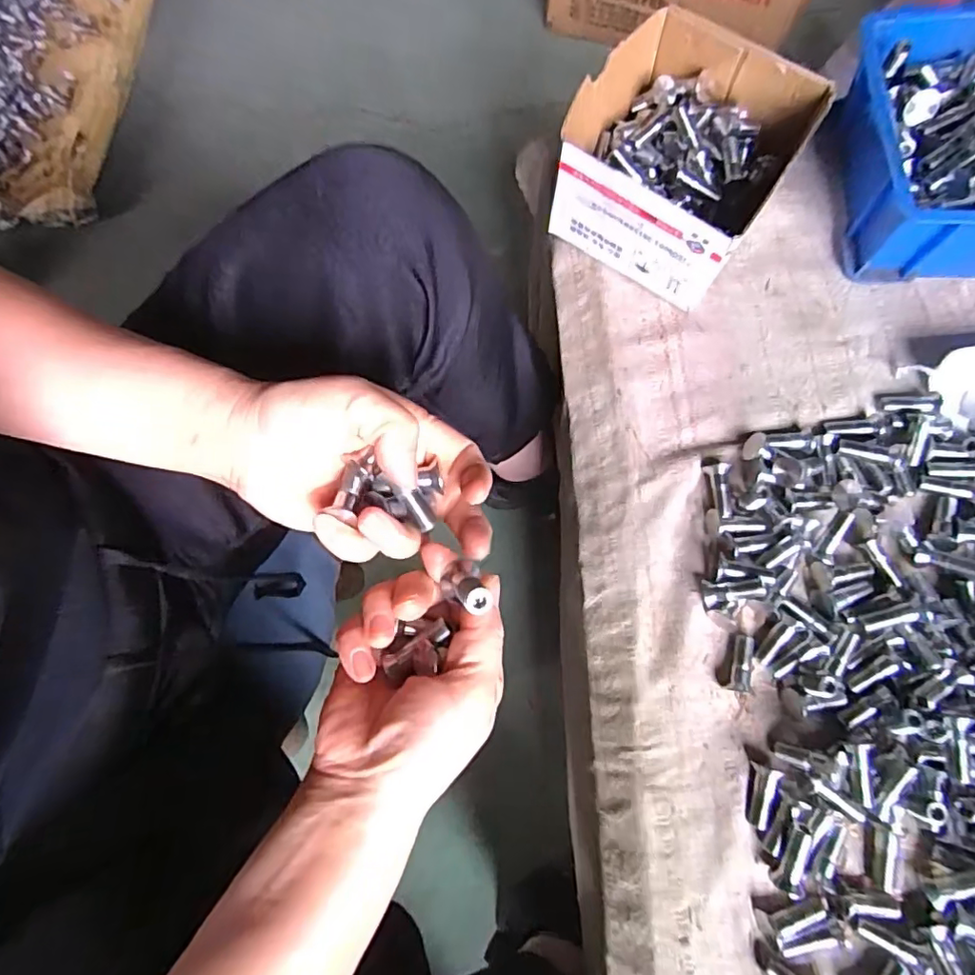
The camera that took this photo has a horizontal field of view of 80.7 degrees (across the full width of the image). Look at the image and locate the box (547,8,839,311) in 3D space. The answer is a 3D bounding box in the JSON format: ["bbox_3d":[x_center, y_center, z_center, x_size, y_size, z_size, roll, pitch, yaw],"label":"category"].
[{"bbox_3d":[0.134,-0.234,0.414,0.137,0.082,0.152,31,78,10],"label":"box"}]

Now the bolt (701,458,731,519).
[{"bbox_3d":[0.154,0.000,0.383,0.014,0.012,0.041,-2,75,1],"label":"bolt"}]

